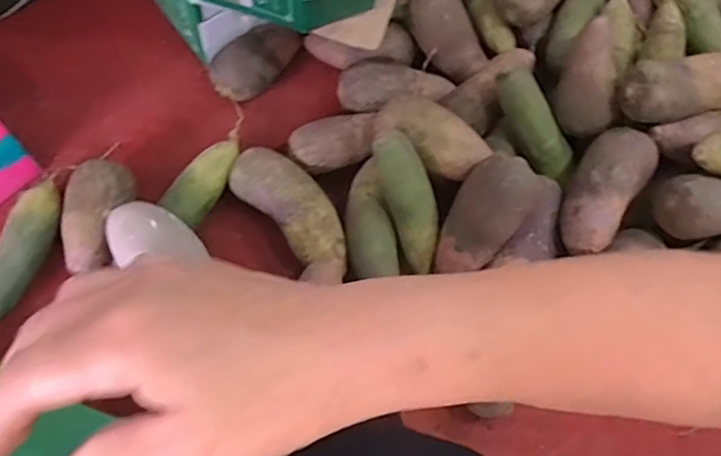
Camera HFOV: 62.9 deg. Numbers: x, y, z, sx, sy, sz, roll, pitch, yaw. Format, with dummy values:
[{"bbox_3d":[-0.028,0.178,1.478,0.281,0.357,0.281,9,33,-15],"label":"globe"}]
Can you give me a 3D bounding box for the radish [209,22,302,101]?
[{"bbox_3d":[-0.143,-0.231,0.818,0.076,0.056,0.136,43,72,15],"label":"radish"}]

